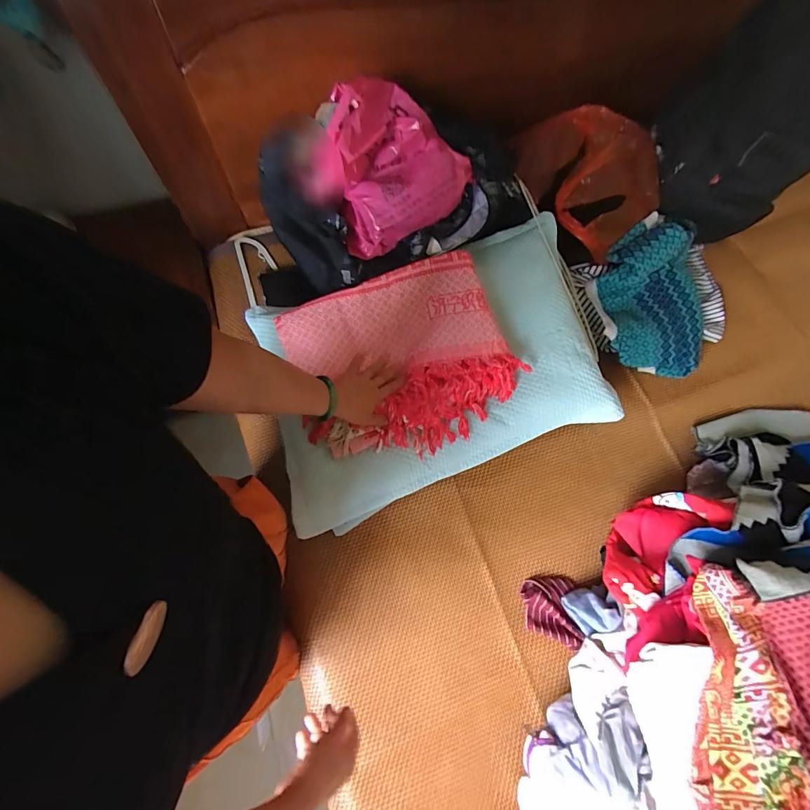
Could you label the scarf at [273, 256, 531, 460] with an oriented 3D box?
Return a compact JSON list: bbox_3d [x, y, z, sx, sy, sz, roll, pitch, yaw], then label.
[{"bbox_3d":[-0.009,-0.082,0.745,0.385,0.103,0.322,-19,74,-8],"label":"scarf"}]

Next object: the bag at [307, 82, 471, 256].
[{"bbox_3d":[-0.041,-0.461,0.761,0.282,0.159,0.247,-31,76,-11],"label":"bag"}]

